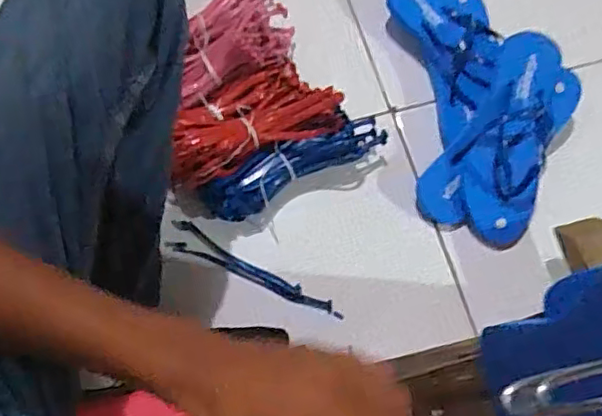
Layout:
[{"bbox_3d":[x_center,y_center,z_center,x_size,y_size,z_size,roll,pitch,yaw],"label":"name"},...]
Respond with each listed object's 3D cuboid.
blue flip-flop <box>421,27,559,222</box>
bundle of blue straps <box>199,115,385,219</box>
[{"bbox_3d":[0.224,-0.097,0.717,0.069,0.034,0.253,34,93,11],"label":"blue flip-flop"},{"bbox_3d":[-0.007,-0.049,0.713,0.226,0.055,0.048,-27,73,-10],"label":"bundle of blue straps"}]

